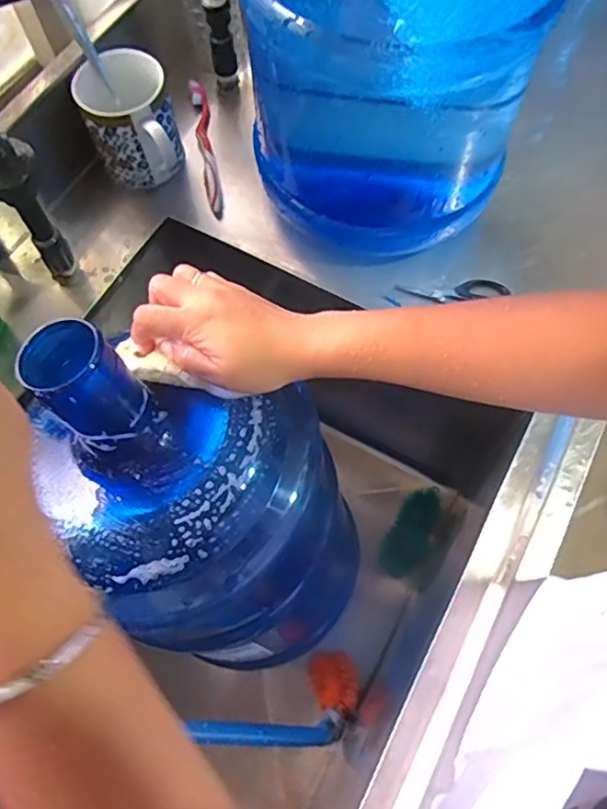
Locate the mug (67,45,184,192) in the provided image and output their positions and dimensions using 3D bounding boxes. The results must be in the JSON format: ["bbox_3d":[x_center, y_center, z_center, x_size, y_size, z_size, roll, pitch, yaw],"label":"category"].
[{"bbox_3d":[-0.175,-0.284,0.609,0.087,0.092,0.116,-18,67,-5],"label":"mug"}]

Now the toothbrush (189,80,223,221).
[{"bbox_3d":[-0.108,-0.286,0.655,0.018,0.025,0.178,-10,67,-2],"label":"toothbrush"}]

